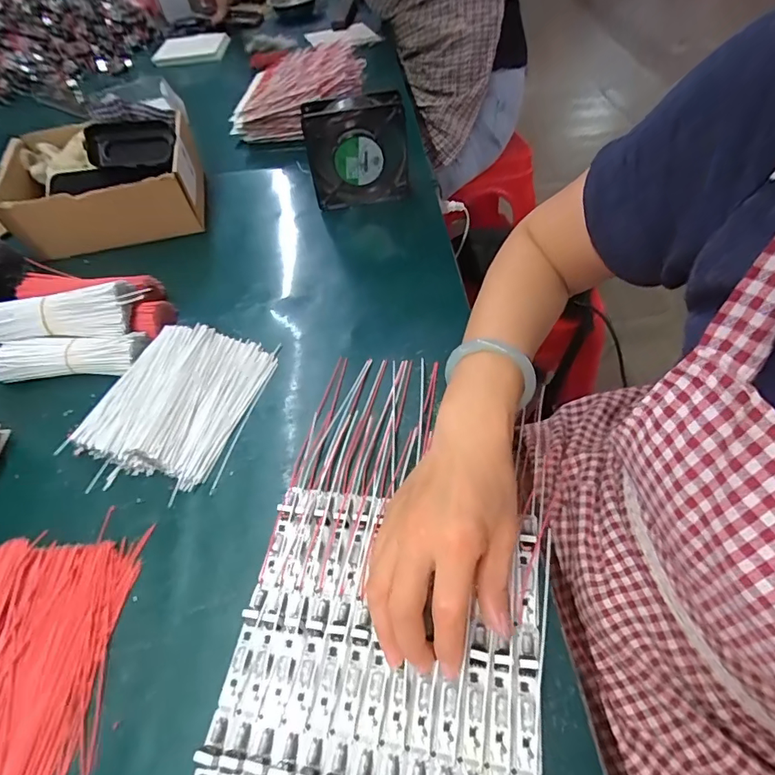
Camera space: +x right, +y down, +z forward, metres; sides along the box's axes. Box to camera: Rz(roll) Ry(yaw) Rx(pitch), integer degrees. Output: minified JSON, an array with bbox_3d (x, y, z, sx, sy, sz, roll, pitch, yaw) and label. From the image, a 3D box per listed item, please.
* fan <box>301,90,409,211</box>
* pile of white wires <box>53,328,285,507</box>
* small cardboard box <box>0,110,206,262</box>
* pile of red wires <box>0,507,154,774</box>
[{"bbox_3d":[-0.037,-0.288,0.578,0.118,0.121,0.028,-7,52,0],"label":"fan"},{"bbox_3d":[-0.196,0.011,0.439,0.138,0.023,0.164,10,54,13],"label":"pile of white wires"},{"bbox_3d":[-0.364,-0.266,0.612,0.231,0.096,0.164,-12,52,-4],"label":"small cardboard box"},{"bbox_3d":[-0.264,0.182,0.314,0.155,0.022,0.159,-6,52,1],"label":"pile of red wires"}]

